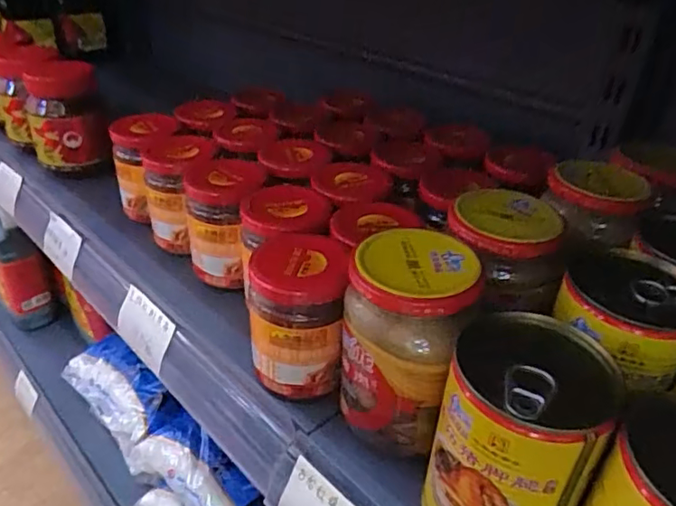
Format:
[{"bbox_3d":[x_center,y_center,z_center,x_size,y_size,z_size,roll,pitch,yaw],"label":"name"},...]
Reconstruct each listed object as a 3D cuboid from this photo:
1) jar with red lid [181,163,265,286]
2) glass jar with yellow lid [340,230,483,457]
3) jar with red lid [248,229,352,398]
[{"bbox_3d":[-0.090,-0.023,0.445,0.061,0.081,0.067,2,34,-1],"label":"jar with red lid"},{"bbox_3d":[0.038,0.048,0.316,0.064,0.108,0.070,2,34,-1],"label":"glass jar with yellow lid"},{"bbox_3d":[-0.025,0.039,0.352,0.057,0.086,0.062,2,34,-1],"label":"jar with red lid"}]

